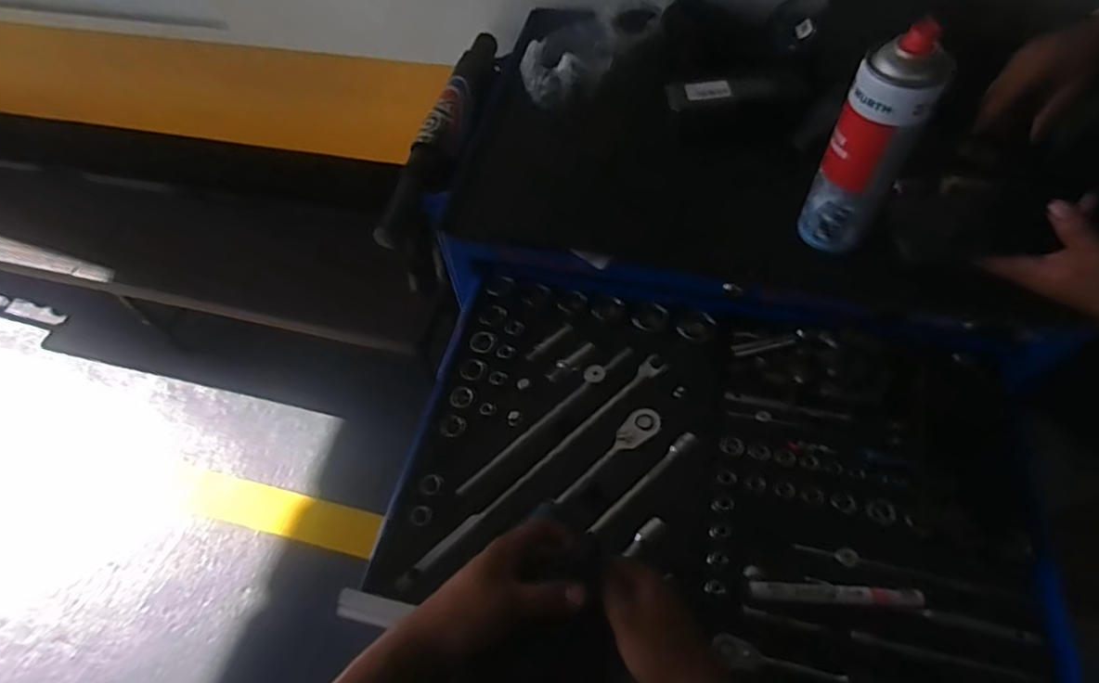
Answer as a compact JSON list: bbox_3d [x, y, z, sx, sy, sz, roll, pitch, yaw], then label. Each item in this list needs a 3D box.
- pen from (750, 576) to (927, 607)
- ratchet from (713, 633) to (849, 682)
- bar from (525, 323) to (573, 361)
[{"bbox_3d":[0.247,0.216,0.500,0.146,0.020,0.020,2,58,5],"label":"pen"},{"bbox_3d":[0.190,0.266,0.478,0.107,0.013,0.024,11,59,11],"label":"ratchet"},{"bbox_3d":[-0.001,0.000,0.665,0.068,0.007,0.011,-39,63,-19],"label":"bar"}]

